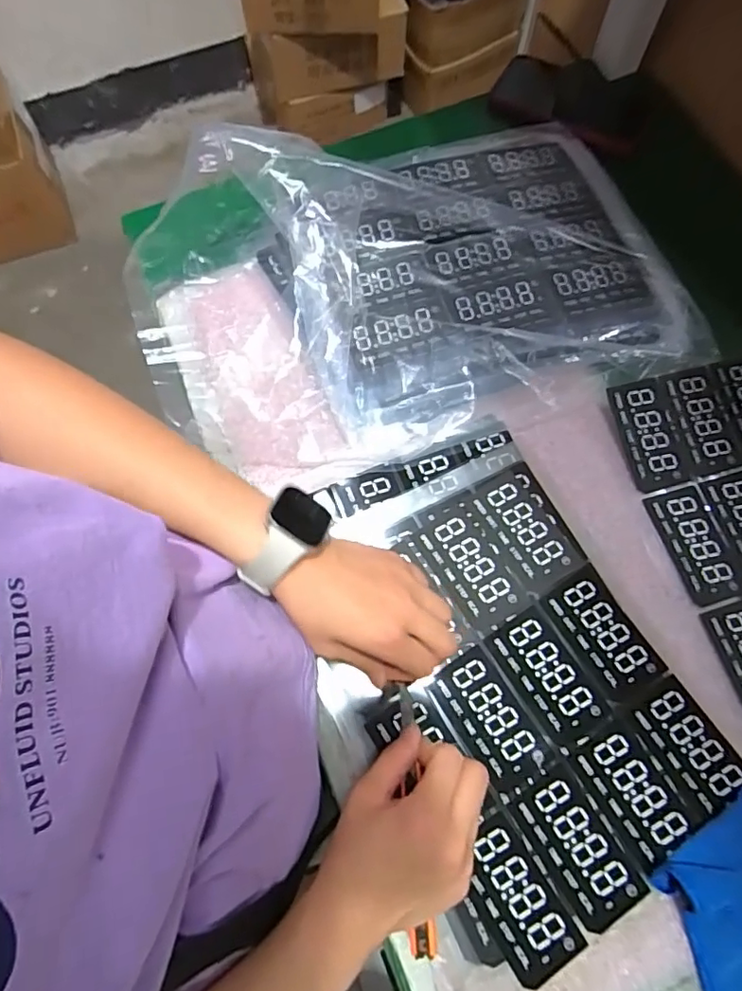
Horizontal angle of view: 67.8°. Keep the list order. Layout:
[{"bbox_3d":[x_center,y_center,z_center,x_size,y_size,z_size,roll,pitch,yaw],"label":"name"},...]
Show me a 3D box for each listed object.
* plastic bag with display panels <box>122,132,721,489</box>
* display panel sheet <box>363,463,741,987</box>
[{"bbox_3d":[0.032,-0.204,0.473,0.481,0.080,0.311,-17,73,-4],"label":"plastic bag with display panels"},{"bbox_3d":[0.108,0.138,0.396,0.198,0.011,0.281,-30,76,-8],"label":"display panel sheet"}]

